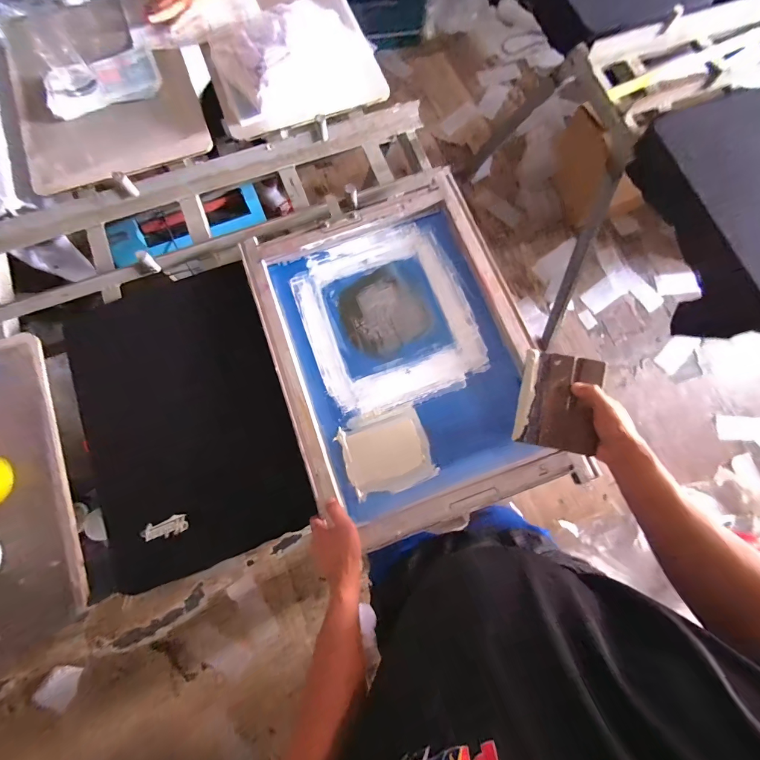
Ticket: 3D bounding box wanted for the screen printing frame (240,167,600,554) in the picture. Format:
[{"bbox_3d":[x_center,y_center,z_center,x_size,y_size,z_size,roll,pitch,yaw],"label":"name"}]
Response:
[{"bbox_3d":[0.040,-0.060,0.656,0.470,0.058,0.633,-19,78,-5],"label":"screen printing frame"}]

